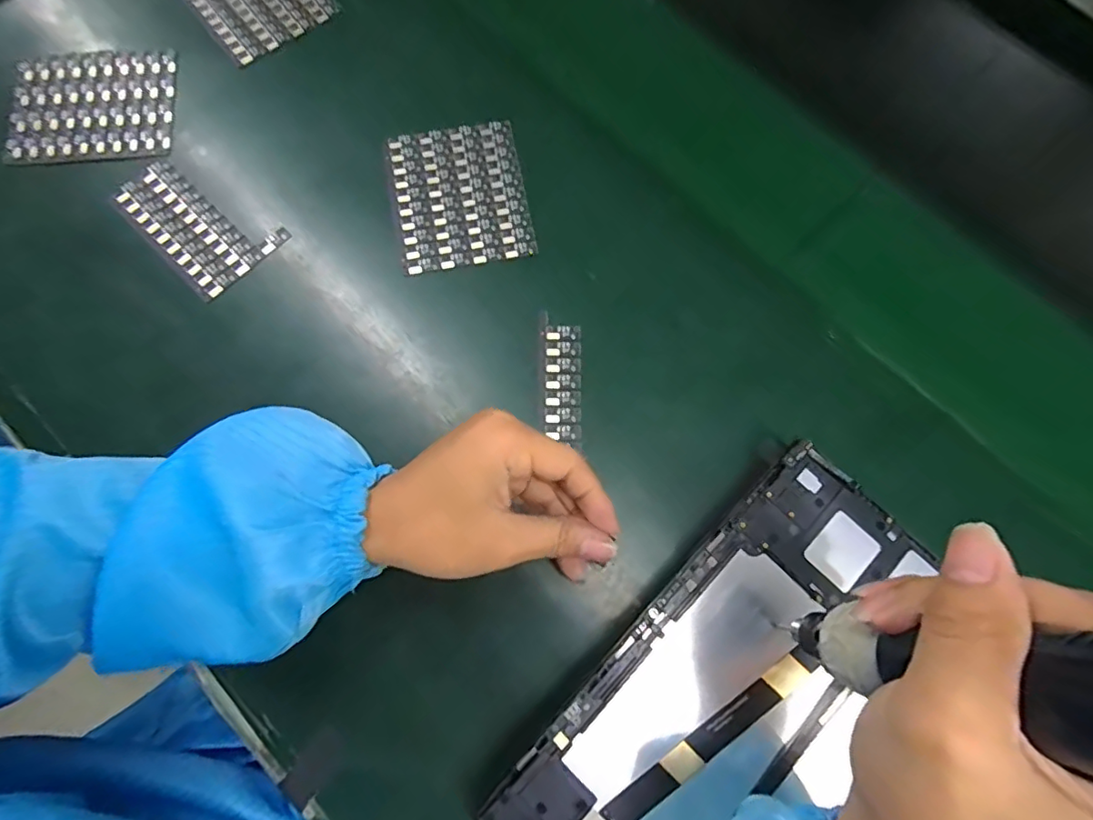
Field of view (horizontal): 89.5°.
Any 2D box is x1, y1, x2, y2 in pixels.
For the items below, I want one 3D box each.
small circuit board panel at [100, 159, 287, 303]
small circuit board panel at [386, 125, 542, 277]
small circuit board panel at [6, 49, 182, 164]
[{"bbox_3d":[-0.217,-0.119,0.340,0.098,0.004,0.060,43,77,9],"label":"small circuit board panel"},{"bbox_3d":[-0.055,-0.137,0.349,0.082,0.004,0.099,-11,75,-5],"label":"small circuit board panel"},{"bbox_3d":[-0.299,-0.200,0.363,0.105,0.008,0.081,-3,74,-3],"label":"small circuit board panel"}]

